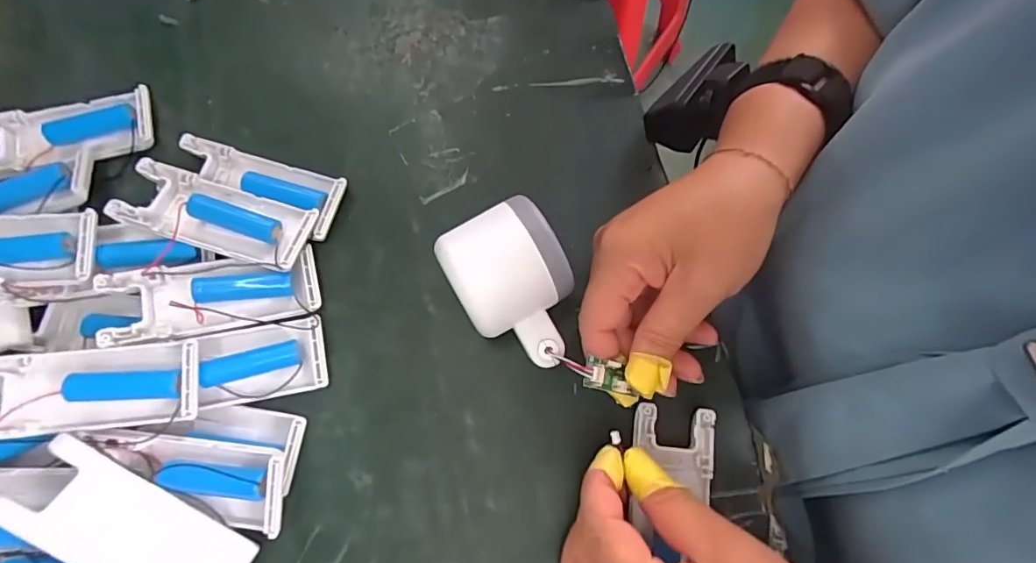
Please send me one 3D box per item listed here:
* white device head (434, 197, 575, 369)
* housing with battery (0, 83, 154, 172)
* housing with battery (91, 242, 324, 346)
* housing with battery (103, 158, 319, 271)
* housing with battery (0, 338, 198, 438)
[{"bbox_3d":[-0.001,0.006,0.267,0.055,0.059,0.079,-27,77,-8],"label":"white device head"},{"bbox_3d":[-0.279,-0.091,0.315,0.103,0.012,0.043,-16,76,-5],"label":"housing with battery"},{"bbox_3d":[-0.165,0.007,0.280,0.104,0.020,0.040,-11,83,-15],"label":"housing with battery"},{"bbox_3d":[-0.169,-0.036,0.291,0.102,0.022,0.041,16,75,3],"label":"housing with battery"},{"bbox_3d":[-0.210,0.054,0.252,0.101,0.019,0.040,-7,75,-3],"label":"housing with battery"}]

